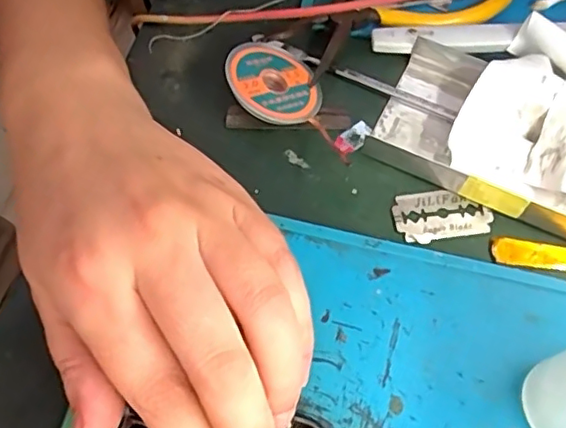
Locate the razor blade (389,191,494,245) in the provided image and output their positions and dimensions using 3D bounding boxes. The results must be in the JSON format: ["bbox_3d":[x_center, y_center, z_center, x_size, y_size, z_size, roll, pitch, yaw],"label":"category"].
[{"bbox_3d":[0.068,0.000,0.251,0.041,0.004,0.022,-8,70,-5],"label":"razor blade"}]

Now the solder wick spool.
[{"bbox_3d":[-0.003,-0.060,0.267,0.045,0.006,0.040,34,52,-4],"label":"solder wick spool"}]

